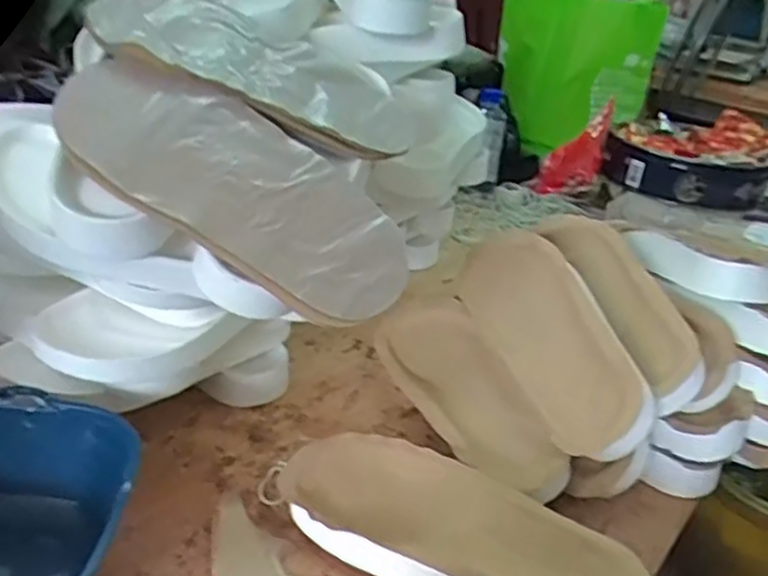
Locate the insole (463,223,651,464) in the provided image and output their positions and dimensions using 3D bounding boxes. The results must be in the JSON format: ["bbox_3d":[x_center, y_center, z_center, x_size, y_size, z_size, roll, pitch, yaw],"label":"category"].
[{"bbox_3d":[0.138,0.039,0.580,0.035,0.091,0.224,41,13,-45],"label":"insole"}]

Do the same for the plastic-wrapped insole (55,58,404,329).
[{"bbox_3d":[-0.098,-0.071,0.448,0.250,0.021,0.108,31,51,6],"label":"plastic-wrapped insole"}]

